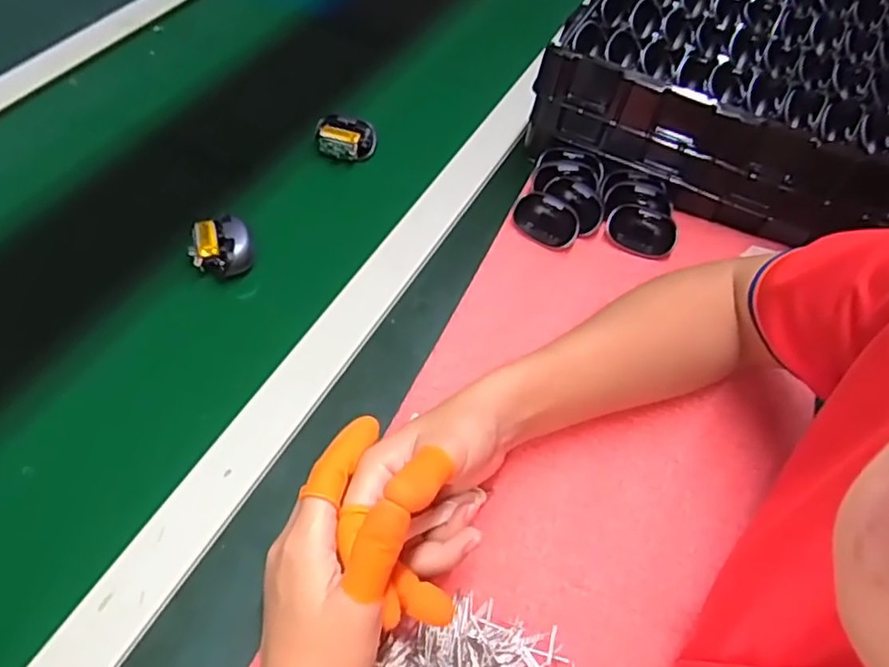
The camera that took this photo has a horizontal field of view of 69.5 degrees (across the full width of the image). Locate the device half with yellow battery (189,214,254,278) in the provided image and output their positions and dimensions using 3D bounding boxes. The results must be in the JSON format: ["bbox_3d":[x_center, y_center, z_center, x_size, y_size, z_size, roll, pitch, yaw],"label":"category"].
[{"bbox_3d":[-0.181,-0.068,0.525,0.047,0.034,0.044,-21,58,-19],"label":"device half with yellow battery"}]

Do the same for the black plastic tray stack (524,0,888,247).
[{"bbox_3d":[0.337,-0.313,0.684,0.334,0.091,0.482,24,55,13],"label":"black plastic tray stack"}]

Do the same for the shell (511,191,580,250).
[{"bbox_3d":[0.087,-0.098,0.551,0.057,0.039,0.017,29,17,21],"label":"shell"}]

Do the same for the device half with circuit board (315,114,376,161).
[{"bbox_3d":[-0.096,-0.186,0.619,0.058,0.032,0.032,10,53,3],"label":"device half with circuit board"}]

